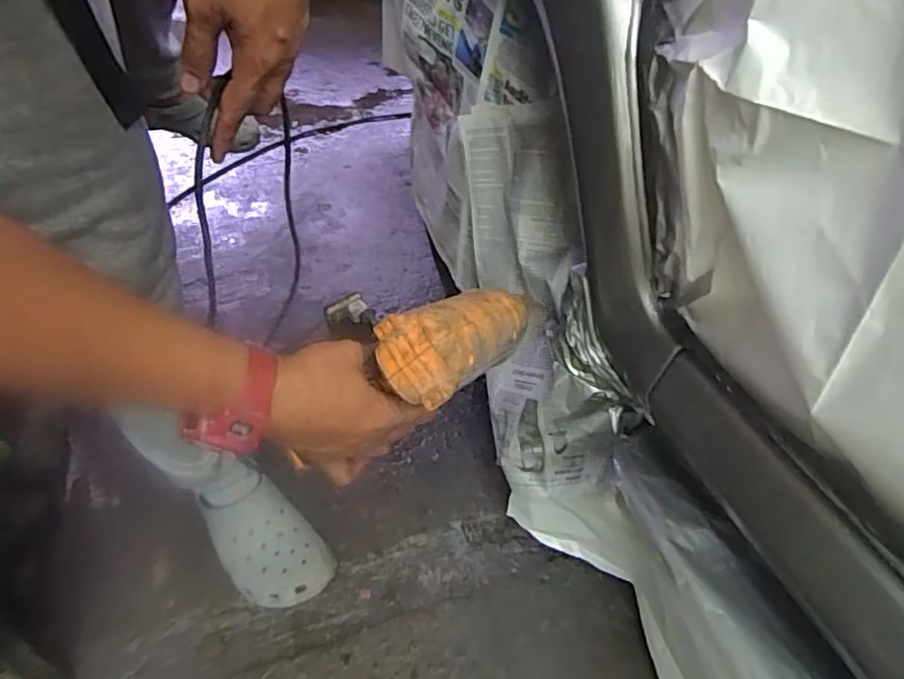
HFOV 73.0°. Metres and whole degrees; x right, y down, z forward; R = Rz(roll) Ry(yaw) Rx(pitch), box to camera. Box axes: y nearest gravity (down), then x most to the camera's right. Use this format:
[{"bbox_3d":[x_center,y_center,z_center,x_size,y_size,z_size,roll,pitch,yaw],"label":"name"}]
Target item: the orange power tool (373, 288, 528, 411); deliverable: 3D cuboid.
[{"bbox_3d":[0.015,-0.005,0.491,0.064,0.066,0.156,27,32,26],"label":"orange power tool"}]

